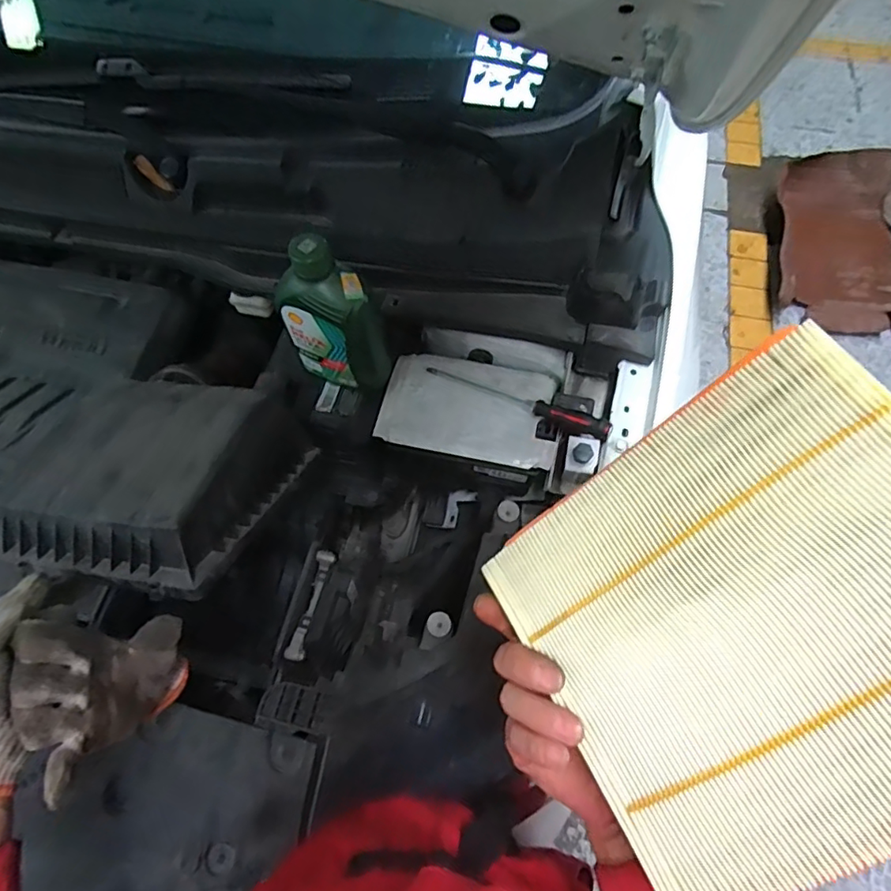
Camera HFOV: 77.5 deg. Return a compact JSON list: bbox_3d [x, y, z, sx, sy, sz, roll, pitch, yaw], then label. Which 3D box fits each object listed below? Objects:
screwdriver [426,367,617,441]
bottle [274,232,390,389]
[{"bbox_3d":[0.088,-0.056,0.696,0.239,0.026,0.022,23,66,12],"label":"screwdriver"},{"bbox_3d":[-0.131,-0.146,0.640,0.114,0.206,0.058,21,66,12],"label":"bottle"}]

